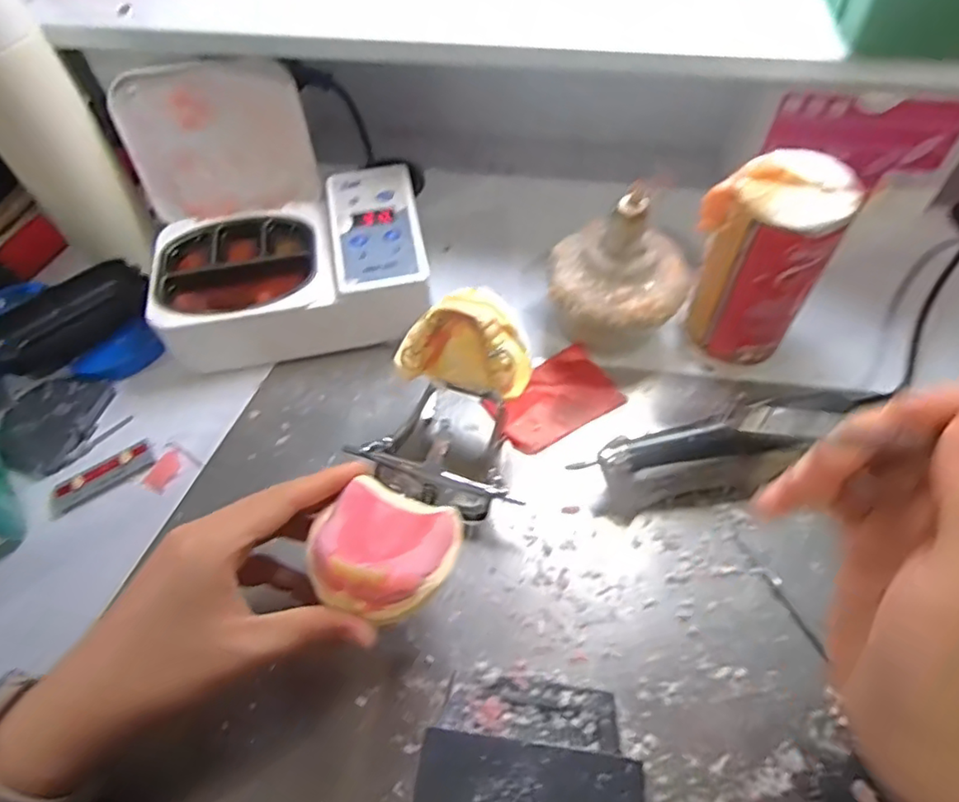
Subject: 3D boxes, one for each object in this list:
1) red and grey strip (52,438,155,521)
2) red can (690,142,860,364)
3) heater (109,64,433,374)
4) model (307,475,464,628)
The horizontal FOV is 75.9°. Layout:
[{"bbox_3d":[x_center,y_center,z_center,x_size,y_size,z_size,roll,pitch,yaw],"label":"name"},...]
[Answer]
[{"bbox_3d":[-0.240,0.048,0.390,0.065,0.006,0.021,-32,61,-19],"label":"red and grey strip"},{"bbox_3d":[0.169,-0.085,0.379,0.071,0.118,0.056,27,61,18],"label":"red can"},{"bbox_3d":[-0.140,-0.123,0.427,0.191,0.128,0.163,-9,56,-5],"label":"heater"},{"bbox_3d":[-0.045,0.073,0.296,0.061,0.030,0.061,19,30,10],"label":"model"}]

